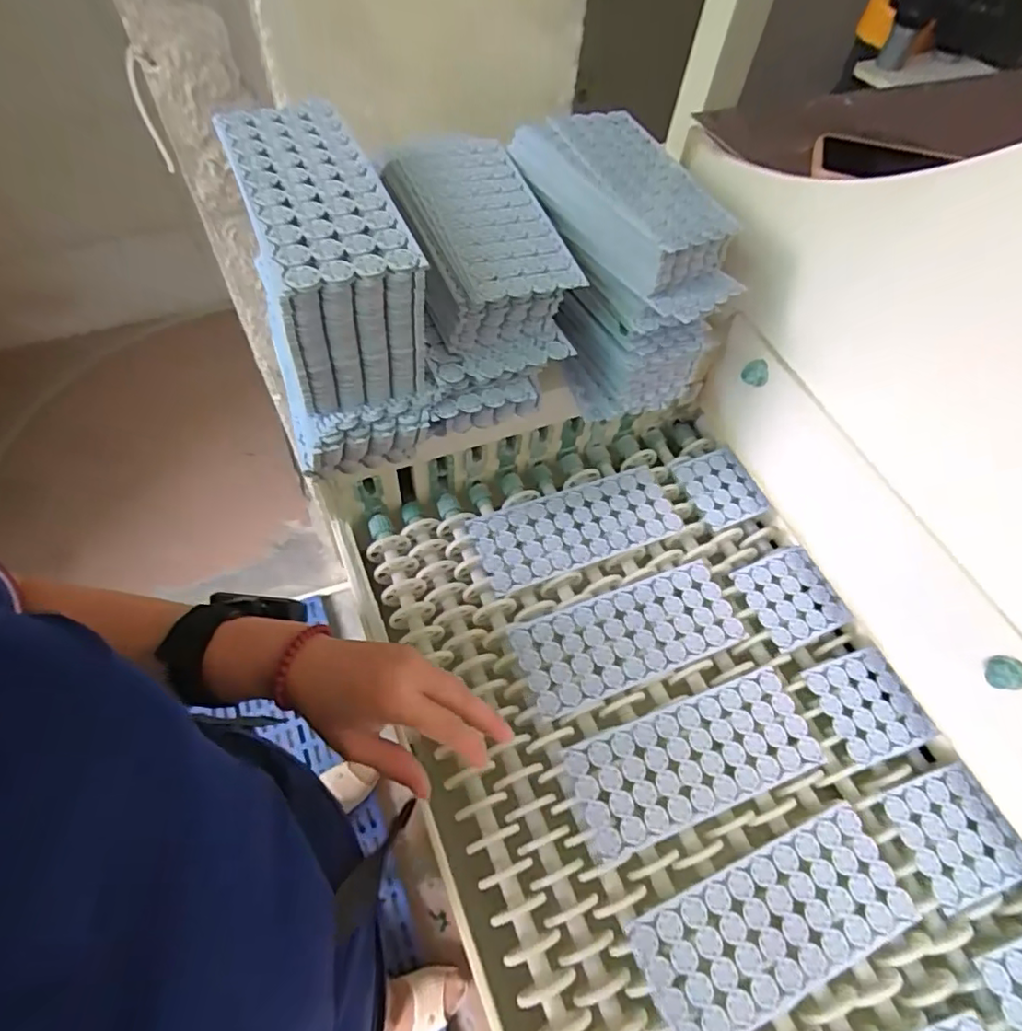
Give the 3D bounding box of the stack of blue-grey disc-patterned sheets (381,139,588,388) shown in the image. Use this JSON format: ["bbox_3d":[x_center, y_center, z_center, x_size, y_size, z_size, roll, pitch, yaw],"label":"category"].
[{"bbox_3d":[-0.029,-0.214,0.477,0.112,0.057,0.224,-13,61,-12],"label":"stack of blue-grey disc-patterned sheets"}]

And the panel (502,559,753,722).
[{"bbox_3d":[0.105,0.105,0.521,0.202,0.004,0.084,-15,62,-14],"label":"panel"}]

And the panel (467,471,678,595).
[{"bbox_3d":[0.066,0.011,0.580,0.200,0.008,0.084,-18,62,-15],"label":"panel"}]

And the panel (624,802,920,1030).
[{"bbox_3d":[0.186,0.289,0.419,0.199,0.009,0.080,-18,62,-15],"label":"panel"}]

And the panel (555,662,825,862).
[{"bbox_3d":[0.147,0.194,0.471,0.200,0.004,0.081,-16,62,-14],"label":"panel"}]

